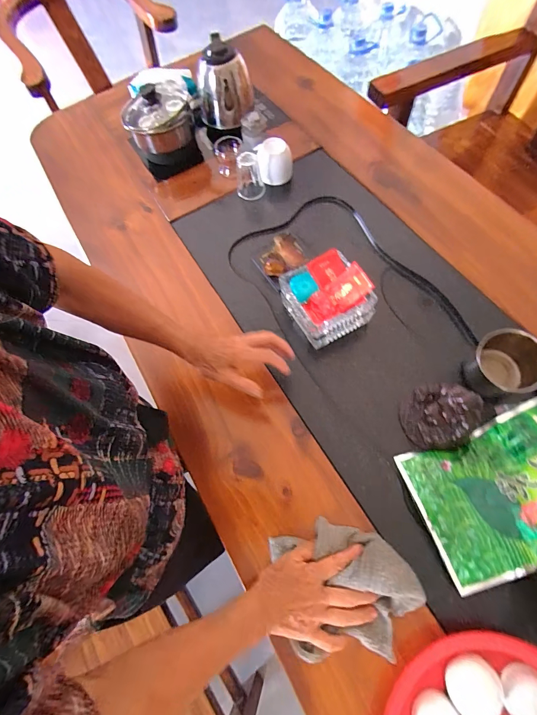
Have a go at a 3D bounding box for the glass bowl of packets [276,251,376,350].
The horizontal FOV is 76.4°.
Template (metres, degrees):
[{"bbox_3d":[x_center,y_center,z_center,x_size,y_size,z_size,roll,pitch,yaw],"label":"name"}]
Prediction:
[{"bbox_3d":[0.099,-0.107,0.586,0.121,0.097,0.130,-27,66,-10],"label":"glass bowl of packets"}]

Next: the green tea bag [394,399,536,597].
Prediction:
[{"bbox_3d":[0.330,0.175,0.462,0.259,0.053,0.174,-20,66,-4],"label":"green tea bag"}]

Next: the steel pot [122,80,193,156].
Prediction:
[{"bbox_3d":[-0.253,-0.547,0.804,0.150,0.111,0.145,-2,66,5],"label":"steel pot"}]

